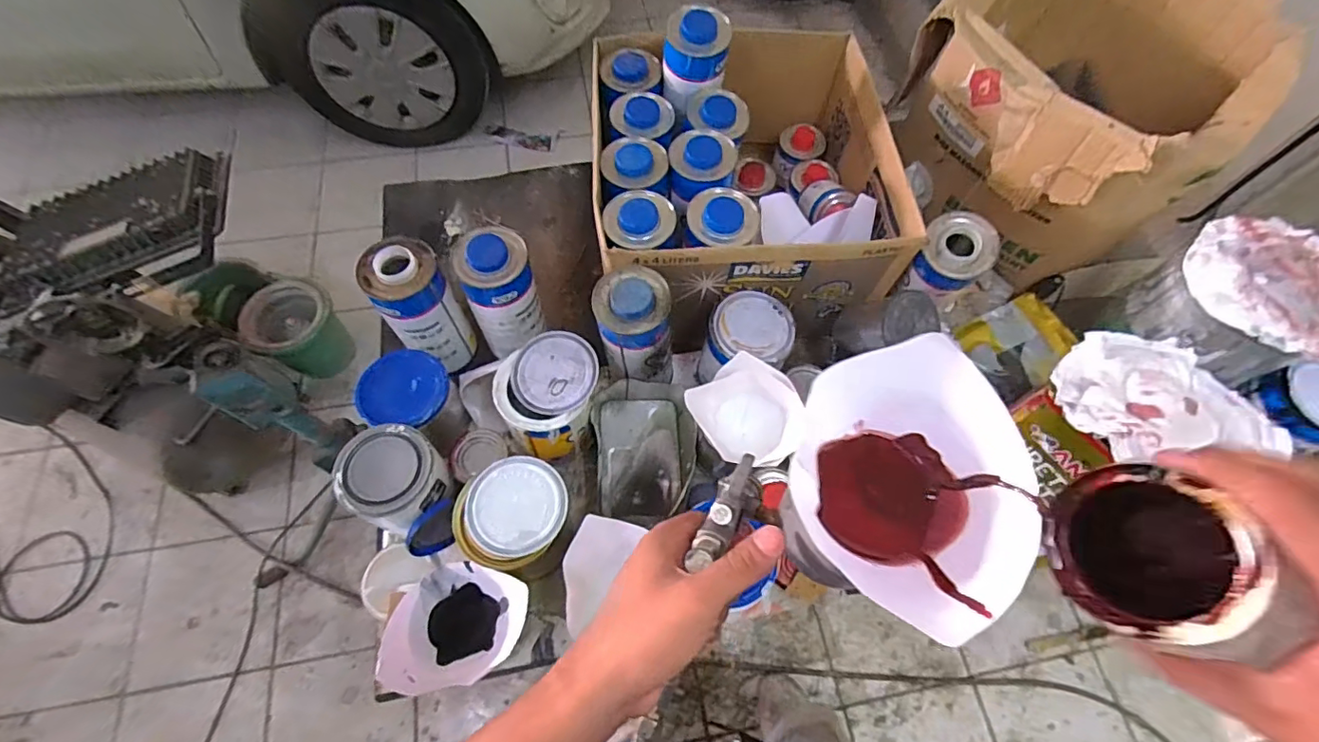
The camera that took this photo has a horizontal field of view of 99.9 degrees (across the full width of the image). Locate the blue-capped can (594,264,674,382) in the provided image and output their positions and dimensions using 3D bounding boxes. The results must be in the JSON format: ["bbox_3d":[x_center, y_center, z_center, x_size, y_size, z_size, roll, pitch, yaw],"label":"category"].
[{"bbox_3d":[-0.029,-0.045,0.666,0.084,0.170,0.089,1,65,-1],"label":"blue-capped can"}]

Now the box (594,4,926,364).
[{"bbox_3d":[0.105,-0.284,0.774,0.379,0.200,0.424,-5,65,-4],"label":"box"}]

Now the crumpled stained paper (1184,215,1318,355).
[{"bbox_3d":[0.678,-0.100,0.604,0.174,0.042,0.176,-19,67,-10],"label":"crumpled stained paper"}]

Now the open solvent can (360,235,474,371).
[{"bbox_3d":[-0.284,-0.074,0.674,0.085,0.181,0.084,-28,69,-14],"label":"open solvent can"}]

